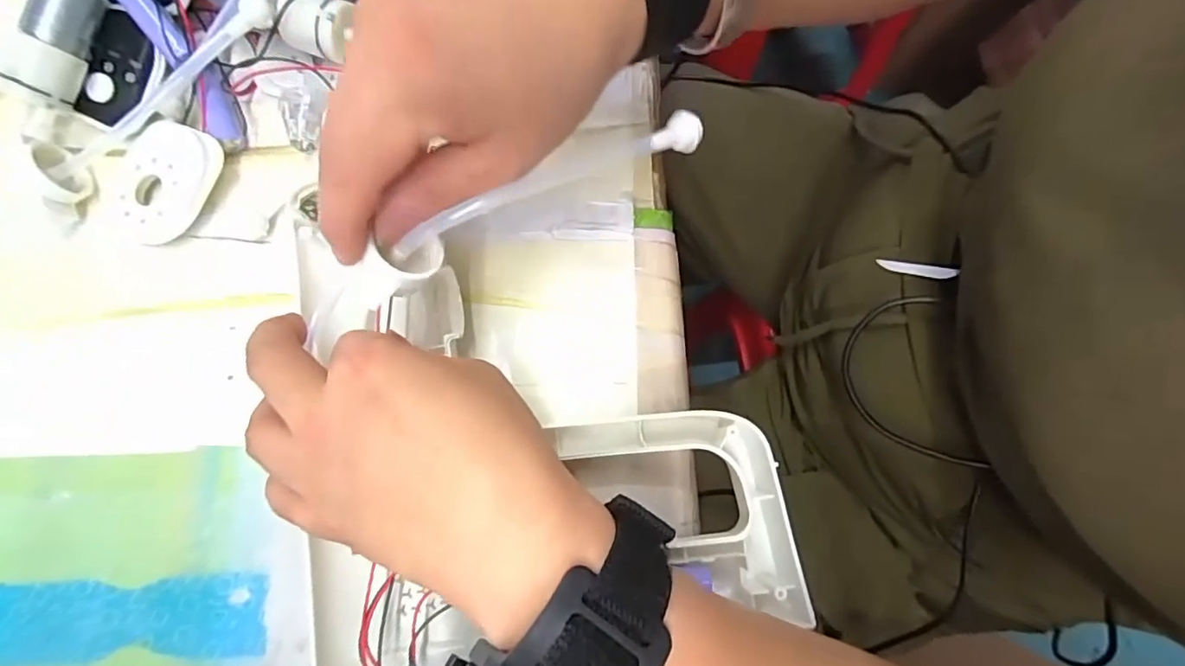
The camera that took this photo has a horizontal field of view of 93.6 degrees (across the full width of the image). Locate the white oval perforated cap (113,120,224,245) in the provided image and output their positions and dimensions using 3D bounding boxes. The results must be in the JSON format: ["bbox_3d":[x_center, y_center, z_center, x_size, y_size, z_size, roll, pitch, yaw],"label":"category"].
[{"bbox_3d":[-0.198,-0.069,0.260,0.041,0.014,0.056,19,80,5],"label":"white oval perforated cap"}]

